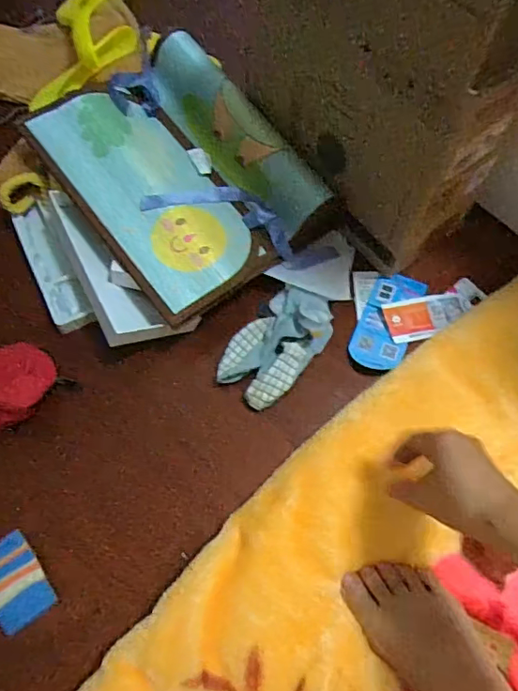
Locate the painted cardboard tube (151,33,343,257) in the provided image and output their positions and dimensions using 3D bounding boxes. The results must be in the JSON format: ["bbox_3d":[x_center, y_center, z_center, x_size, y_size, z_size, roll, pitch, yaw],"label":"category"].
[{"bbox_3d":[-0.037,-0.257,0.649,0.089,0.056,0.320,-36,72,-15],"label":"painted cardboard tube"}]

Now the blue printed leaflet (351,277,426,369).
[{"bbox_3d":[0.152,-0.032,0.620,0.060,0.012,0.128,23,69,9],"label":"blue printed leaflet"}]

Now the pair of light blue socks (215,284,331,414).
[{"bbox_3d":[0.021,-0.011,0.576,0.087,0.056,0.147,35,71,13],"label":"pair of light blue socks"}]

